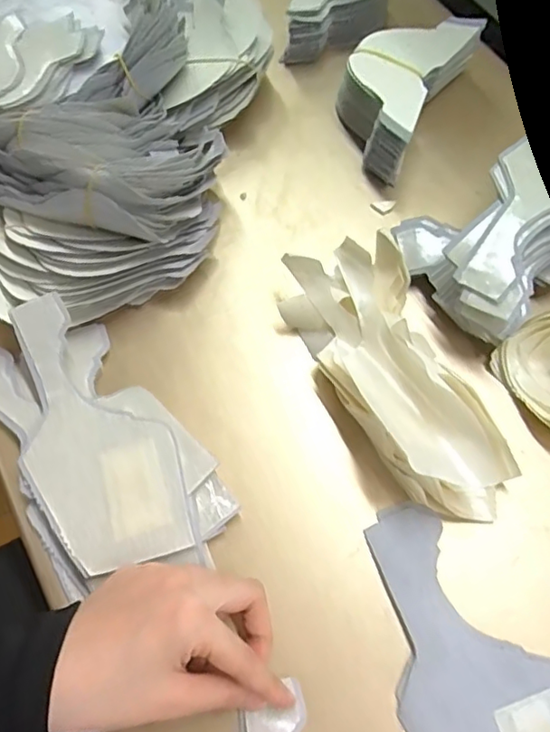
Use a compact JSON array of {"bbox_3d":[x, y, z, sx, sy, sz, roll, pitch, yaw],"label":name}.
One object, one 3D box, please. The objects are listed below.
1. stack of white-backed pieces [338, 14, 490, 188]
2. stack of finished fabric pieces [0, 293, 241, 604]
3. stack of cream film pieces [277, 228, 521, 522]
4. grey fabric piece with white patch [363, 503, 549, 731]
[{"bbox_3d":[0.097,-0.225,0.475,0.078,0.065,0.140,29,68,12],"label":"stack of white-backed pieces"},{"bbox_3d":[-0.115,0.045,0.358,0.104,0.038,0.198,-34,70,-15],"label":"stack of finished fabric pieces"},{"bbox_3d":[0.084,0.001,0.372,0.093,0.052,0.199,-26,68,-12],"label":"stack of cream film pieces"},{"bbox_3d":[0.108,0.169,0.317,0.087,0.009,0.184,-25,68,-11],"label":"grey fabric piece with white patch"}]

